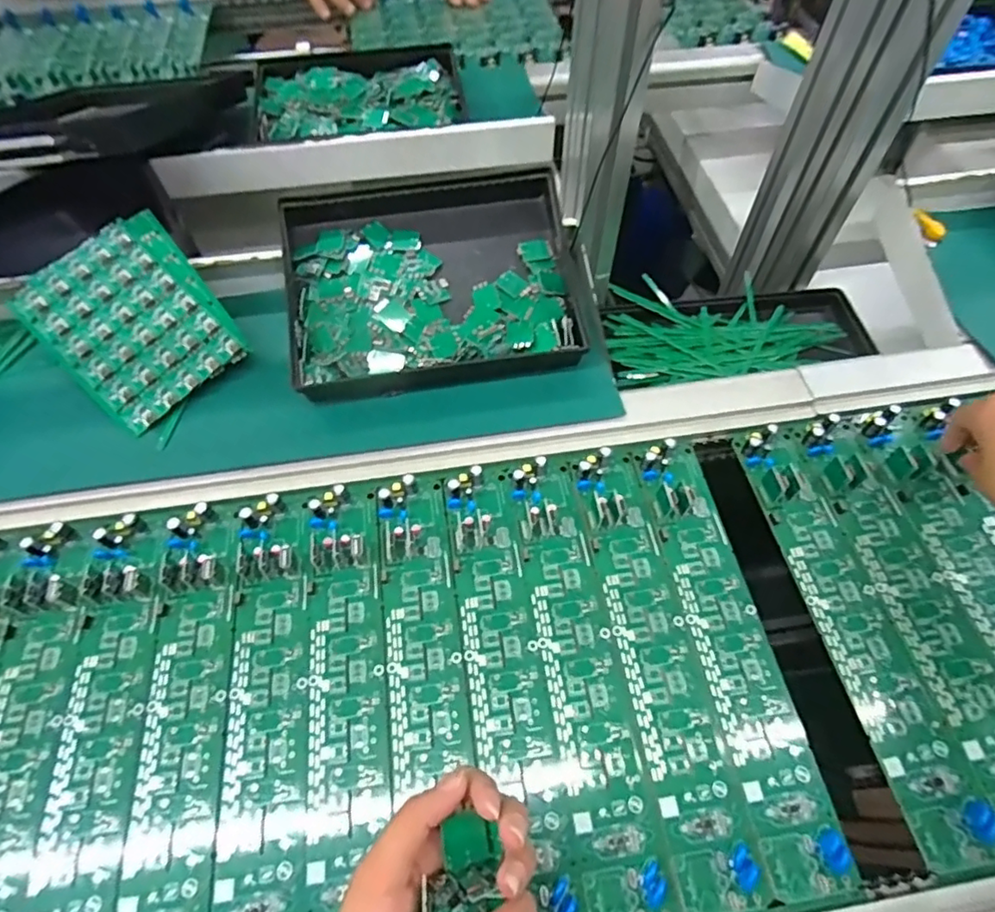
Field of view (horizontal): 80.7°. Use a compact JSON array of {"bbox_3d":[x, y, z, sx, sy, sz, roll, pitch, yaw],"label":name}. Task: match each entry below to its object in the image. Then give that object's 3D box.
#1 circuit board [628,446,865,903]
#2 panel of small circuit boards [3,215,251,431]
[{"bbox_3d":[0.143,0.109,0.367,0.054,0.017,0.267,-8,59,-4],"label":"circuit board"},{"bbox_3d":[-0.289,-0.109,0.469,0.162,0.008,0.125,44,77,8],"label":"panel of small circuit boards"}]

